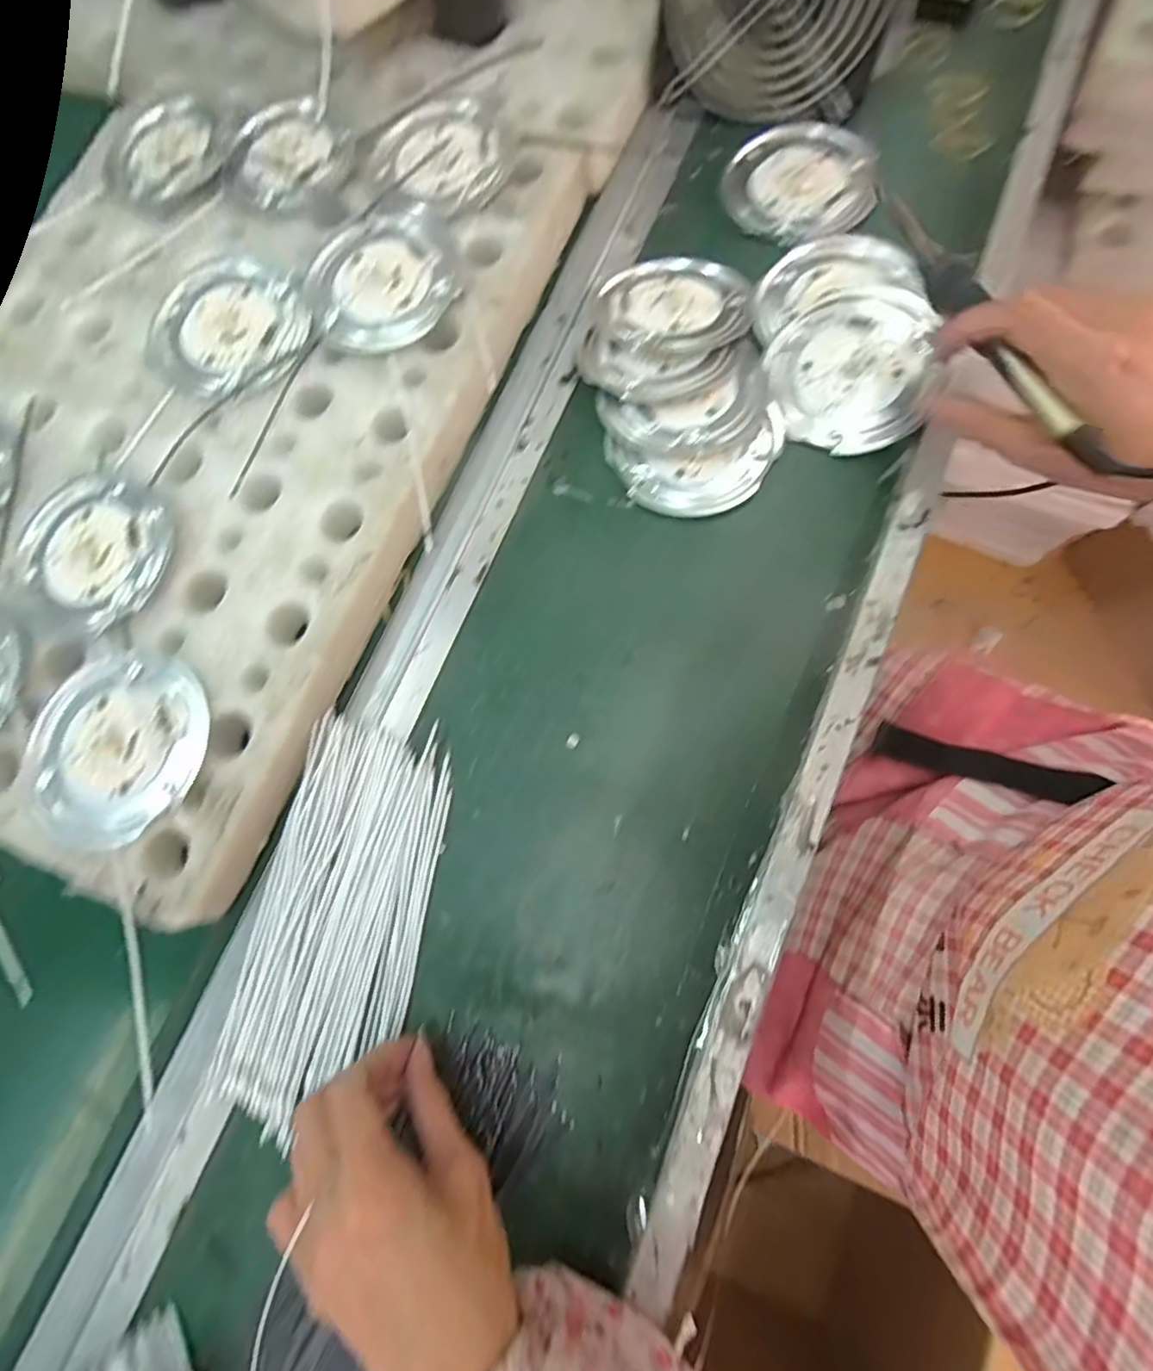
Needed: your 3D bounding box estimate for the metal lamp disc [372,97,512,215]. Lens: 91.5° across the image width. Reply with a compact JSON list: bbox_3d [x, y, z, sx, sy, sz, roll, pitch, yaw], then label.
[{"bbox_3d":[-0.091,-0.368,0.391,0.096,0.012,0.086,30,82,12],"label":"metal lamp disc"}]

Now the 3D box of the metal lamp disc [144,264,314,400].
[{"bbox_3d":[-0.232,-0.235,0.371,0.109,0.011,0.096,-24,76,0],"label":"metal lamp disc"}]

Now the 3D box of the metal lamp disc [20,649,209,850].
[{"bbox_3d":[-0.258,0.034,0.312,0.103,0.012,0.103,-1,77,6],"label":"metal lamp disc"}]

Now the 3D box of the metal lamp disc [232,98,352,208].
[{"bbox_3d":[-0.206,-0.382,0.398,0.083,0.012,0.076,-1,77,6],"label":"metal lamp disc"}]

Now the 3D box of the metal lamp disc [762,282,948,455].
[{"bbox_3d":[0.172,-0.204,0.354,0.096,0.013,0.111,20,89,17],"label":"metal lamp disc"}]

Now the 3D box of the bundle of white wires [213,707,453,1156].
[{"bbox_3d":[-0.127,0.124,0.306,0.088,0.018,0.204,9,78,8],"label":"bundle of white wires"}]

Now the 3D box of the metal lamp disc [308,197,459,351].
[{"bbox_3d":[-0.128,-0.267,0.367,0.098,0.005,0.102,-1,77,6],"label":"metal lamp disc"}]

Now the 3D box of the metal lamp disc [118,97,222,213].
[{"bbox_3d":[-0.300,-0.389,0.412,0.078,0.012,0.084,-15,76,3],"label":"metal lamp disc"}]

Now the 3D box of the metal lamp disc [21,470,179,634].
[{"bbox_3d":[-0.292,-0.083,0.340,0.097,0.009,0.093,-1,77,6],"label":"metal lamp disc"}]

